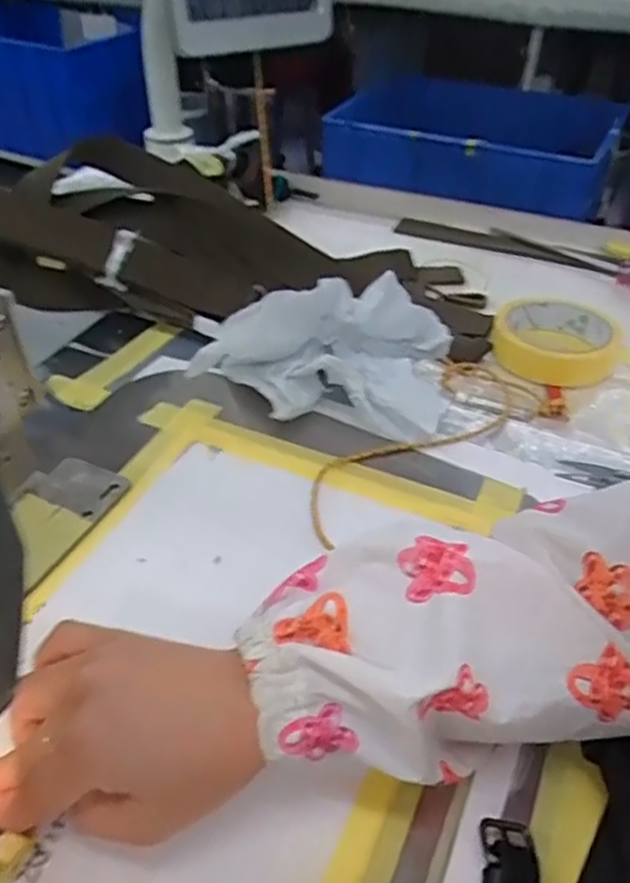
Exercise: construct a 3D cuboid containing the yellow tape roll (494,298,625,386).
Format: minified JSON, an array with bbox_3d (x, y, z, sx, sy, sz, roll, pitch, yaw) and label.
[{"bbox_3d":[0.190,-0.083,0.564,0.096,0.021,0.096,1,41,-1],"label":"yellow tape roll"}]

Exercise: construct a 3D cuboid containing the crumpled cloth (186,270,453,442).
[{"bbox_3d":[0.008,-0.063,0.477,0.159,0.087,0.081,5,41,5],"label":"crumpled cloth"}]

